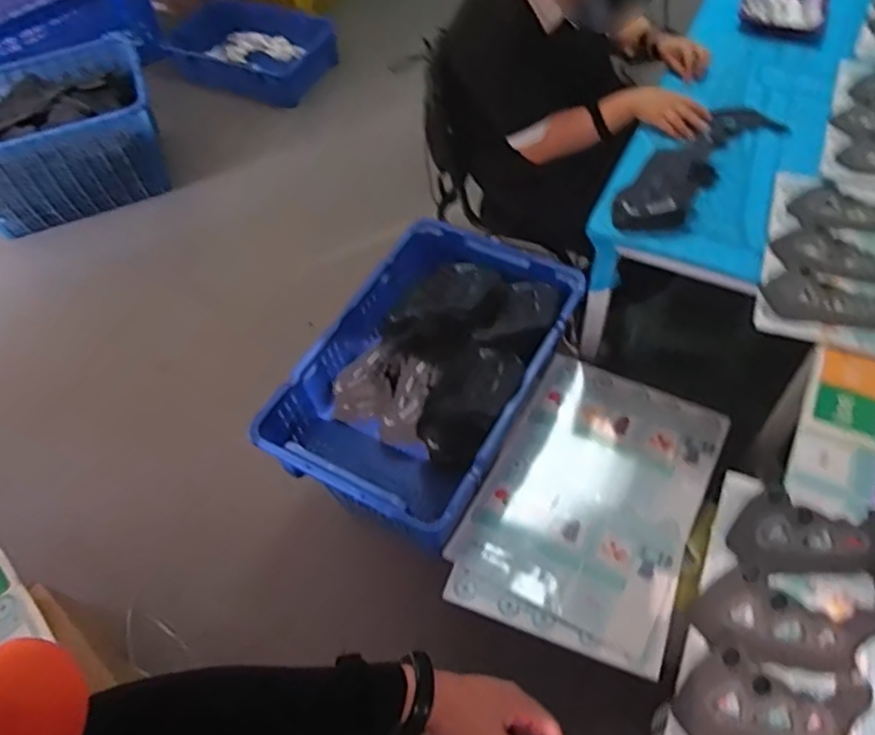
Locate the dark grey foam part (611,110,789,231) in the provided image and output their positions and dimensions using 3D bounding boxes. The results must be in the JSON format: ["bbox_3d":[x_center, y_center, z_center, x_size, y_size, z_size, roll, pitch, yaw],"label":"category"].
[{"bbox_3d":[0.508,-0.404,1.291,0.145,0.046,0.464,38,65,25],"label":"dark grey foam part"}]

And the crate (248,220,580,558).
[{"bbox_3d":[-0.015,0.017,1.420,0.423,0.233,0.646,25,61,20],"label":"crate"}]

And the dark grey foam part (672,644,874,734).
[{"bbox_3d":[0.385,0.387,0.763,0.220,0.026,0.102,1,56,4],"label":"dark grey foam part"}]

